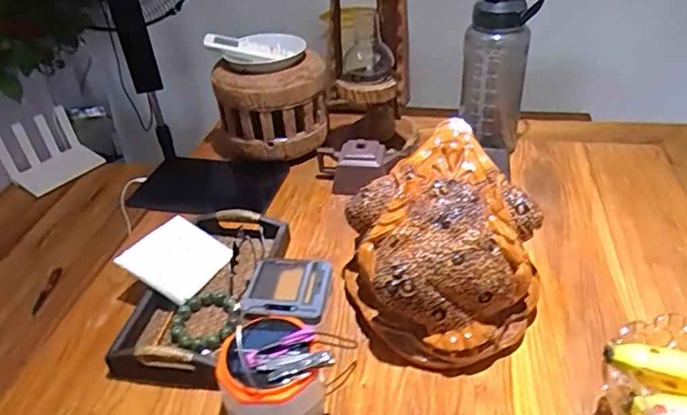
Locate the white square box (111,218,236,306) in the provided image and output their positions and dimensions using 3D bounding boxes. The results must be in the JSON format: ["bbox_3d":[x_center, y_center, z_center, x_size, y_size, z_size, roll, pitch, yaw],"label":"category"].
[{"bbox_3d":[-0.234,0.071,0.751,0.111,0.014,0.116,36,48,1],"label":"white square box"}]

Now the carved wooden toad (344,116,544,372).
[{"bbox_3d":[0.126,0.046,0.666,0.233,0.174,0.240,-20,39,-22],"label":"carved wooden toad"}]

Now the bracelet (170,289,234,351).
[{"bbox_3d":[-0.179,0.145,0.684,0.077,0.012,0.096,-5,36,-2],"label":"bracelet"}]

